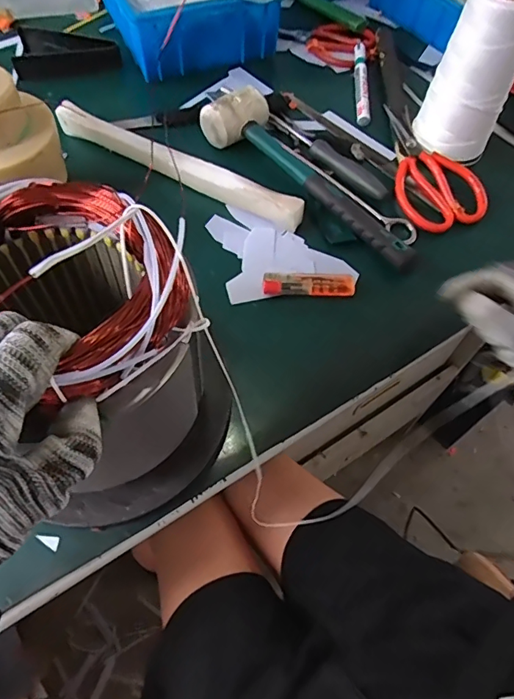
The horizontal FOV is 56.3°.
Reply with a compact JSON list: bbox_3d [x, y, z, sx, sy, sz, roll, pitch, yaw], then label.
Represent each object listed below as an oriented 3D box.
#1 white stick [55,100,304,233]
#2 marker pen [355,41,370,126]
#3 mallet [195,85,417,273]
[{"bbox_3d":[-0.088,-0.197,0.509,0.297,0.029,0.020,26,61,12],"label":"white stick"},{"bbox_3d":[0.132,-0.342,0.610,0.015,0.017,0.148,4,59,-1],"label":"marker pen"},{"bbox_3d":[0.057,-0.191,0.507,0.288,0.041,0.067,39,65,19],"label":"mallet"}]

